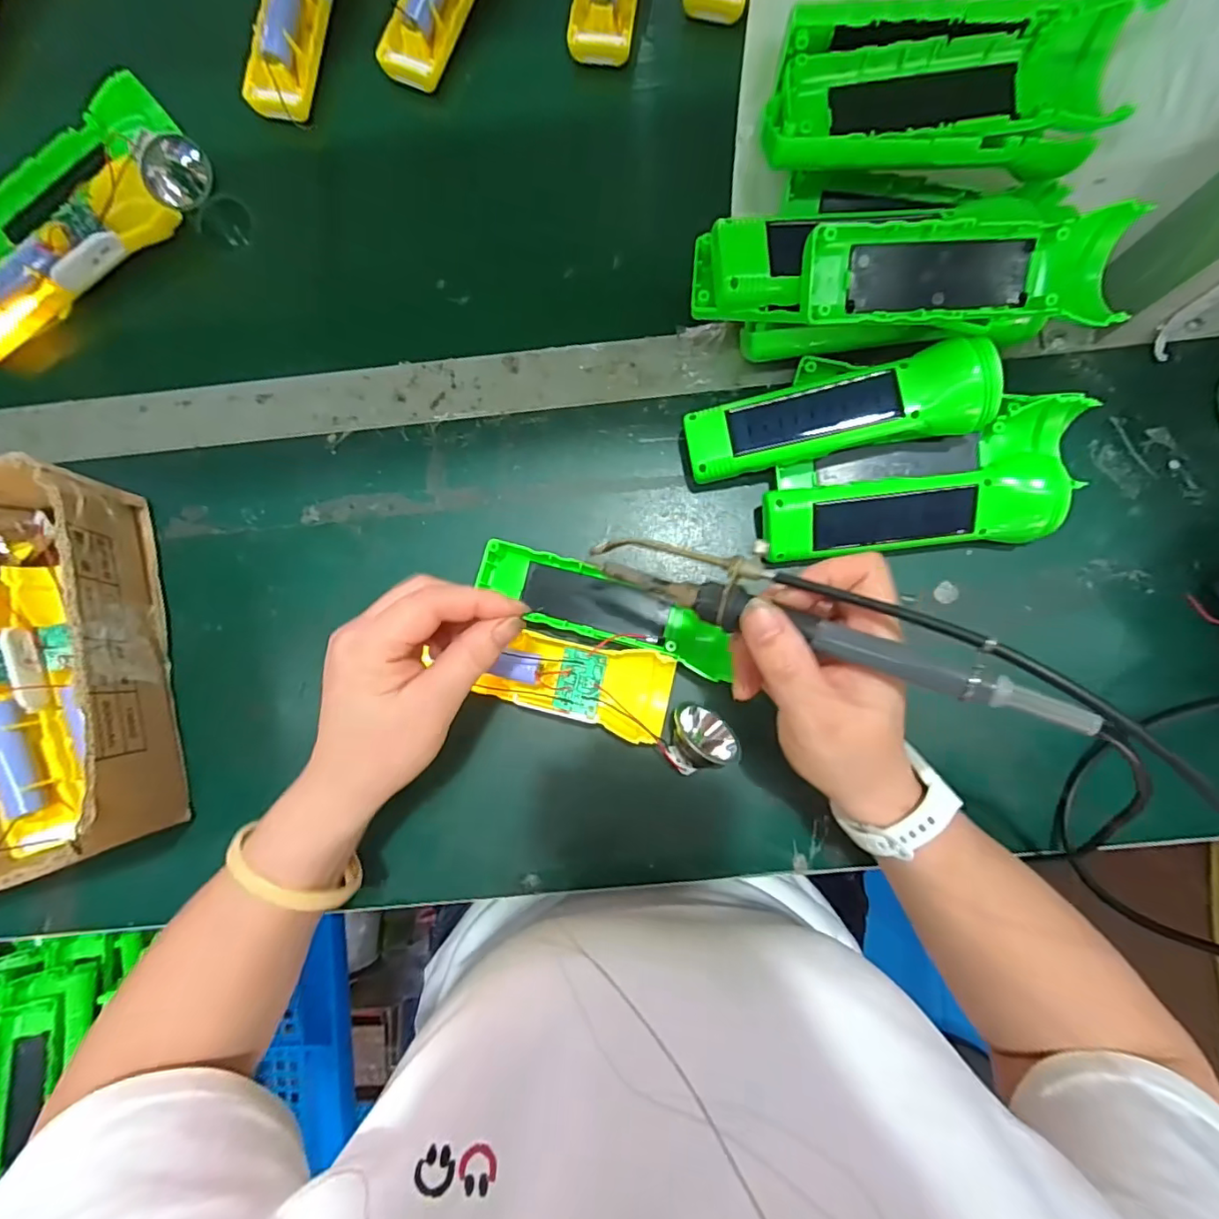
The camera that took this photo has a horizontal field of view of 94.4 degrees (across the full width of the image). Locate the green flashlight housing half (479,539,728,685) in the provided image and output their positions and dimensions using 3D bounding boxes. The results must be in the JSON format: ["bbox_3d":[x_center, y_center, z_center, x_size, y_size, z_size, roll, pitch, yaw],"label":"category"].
[{"bbox_3d":[-0.003,-0.001,0.338,0.156,0.017,0.039,21,86,7],"label":"green flashlight housing half"}]

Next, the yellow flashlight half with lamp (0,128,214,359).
[{"bbox_3d":[-0.349,-0.239,0.368,0.195,0.029,0.040,-38,84,-2],"label":"yellow flashlight half with lamp"}]

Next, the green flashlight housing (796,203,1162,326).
[{"bbox_3d":[0.177,-0.167,0.280,0.160,0.041,0.044,-3,89,-1],"label":"green flashlight housing"}]

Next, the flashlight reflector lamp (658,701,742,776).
[{"bbox_3d":[0.055,0.079,0.329,0.045,0.028,0.038,27,86,4],"label":"flashlight reflector lamp"}]

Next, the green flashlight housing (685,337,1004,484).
[{"bbox_3d":[0.125,-0.110,0.325,0.156,0.060,0.043,-8,89,-1],"label":"green flashlight housing"}]

